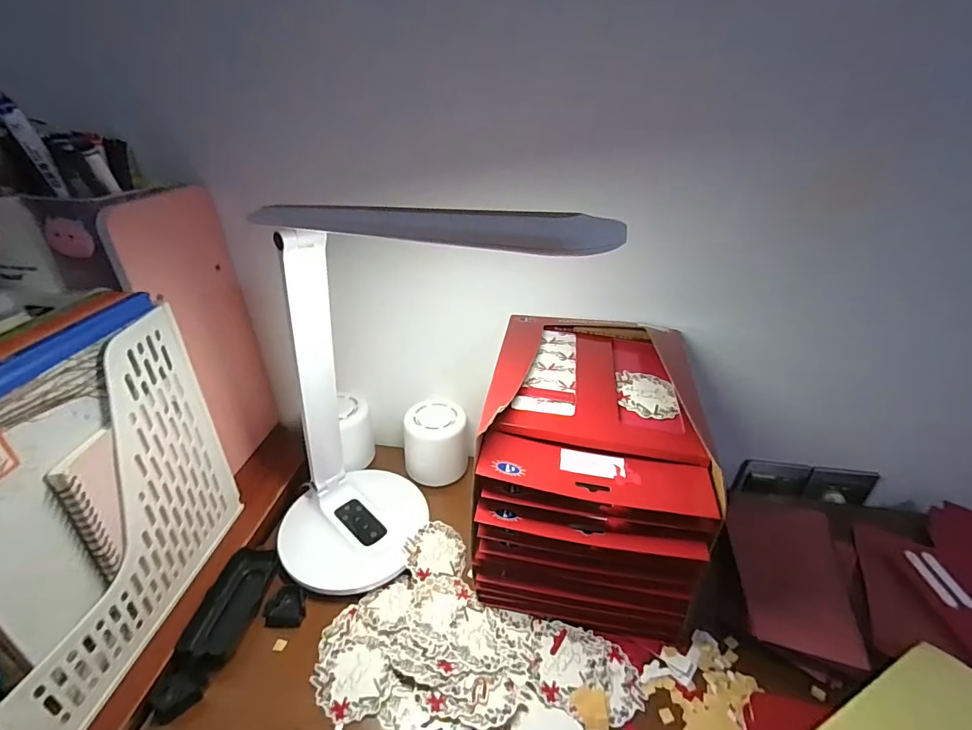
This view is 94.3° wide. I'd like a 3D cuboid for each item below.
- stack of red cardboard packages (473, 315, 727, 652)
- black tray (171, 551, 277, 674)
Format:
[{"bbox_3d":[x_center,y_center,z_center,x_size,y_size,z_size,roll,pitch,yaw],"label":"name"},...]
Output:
[{"bbox_3d":[0.102,0.099,0.492,0.188,0.222,0.238,6,32,7],"label":"stack of red cardboard packages"},{"bbox_3d":[-0.257,0.244,0.461,0.052,0.024,0.118,5,32,4],"label":"black tray"}]

